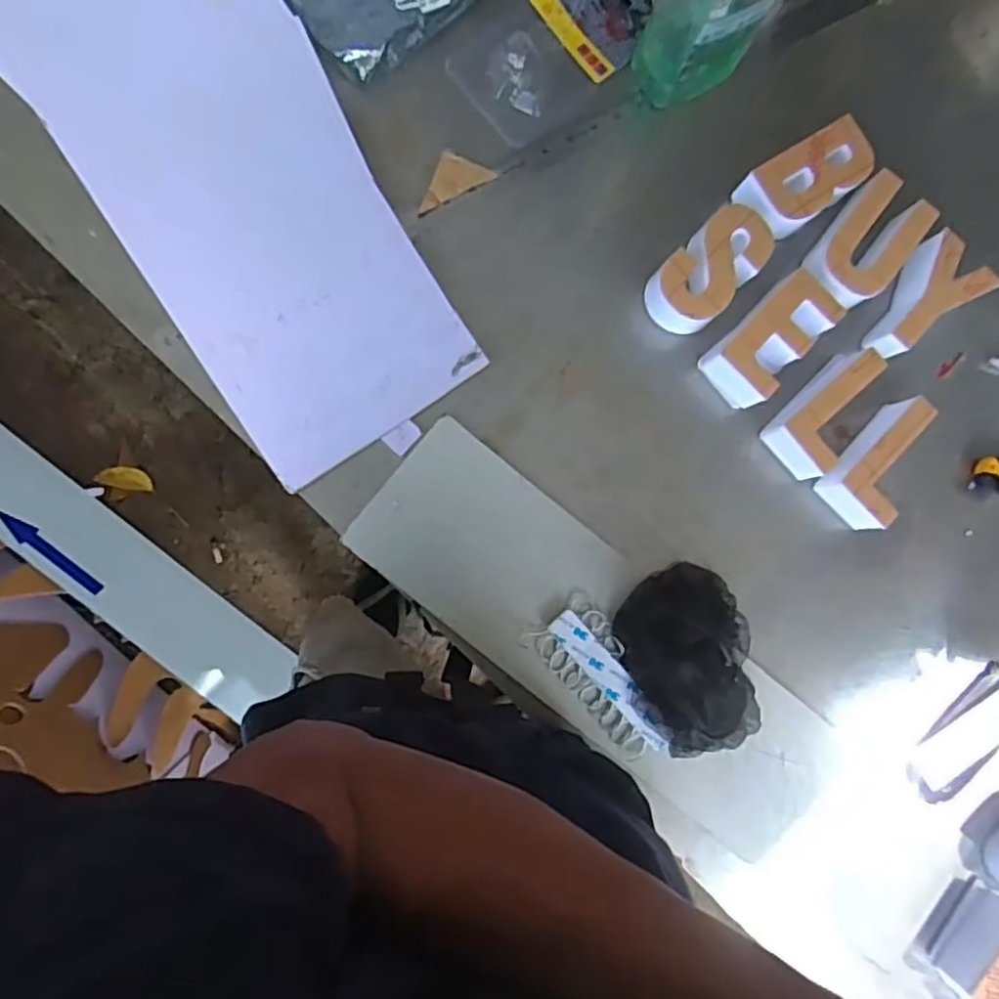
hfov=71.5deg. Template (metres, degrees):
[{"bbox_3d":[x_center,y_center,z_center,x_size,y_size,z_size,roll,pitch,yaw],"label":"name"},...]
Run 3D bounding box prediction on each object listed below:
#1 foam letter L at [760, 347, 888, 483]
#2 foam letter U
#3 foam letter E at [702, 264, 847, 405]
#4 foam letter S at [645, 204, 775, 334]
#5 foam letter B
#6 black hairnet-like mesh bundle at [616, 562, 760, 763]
[{"bbox_3d":[0.290,-0.076,0.614,0.060,0.046,0.118,45,83,-2],"label":"foam letter L"},{"bbox_3d":[0.324,-0.226,0.619,0.072,0.044,0.112,44,83,-2],"label":"foam letter U"},{"bbox_3d":[0.237,-0.140,0.610,0.060,0.048,0.120,44,83,-2],"label":"foam letter E"},{"bbox_3d":[0.182,-0.199,0.607,0.114,0.048,0.064,-43,91,-7],"label":"foam letter S"},{"bbox_3d":[0.271,-0.281,0.624,0.126,0.048,0.061,-35,91,-9],"label":"foam letter B"},{"bbox_3d":[0.162,0.135,0.573,0.105,0.060,0.148,-14,88,-7],"label":"black hairnet-like mesh bundle"}]

